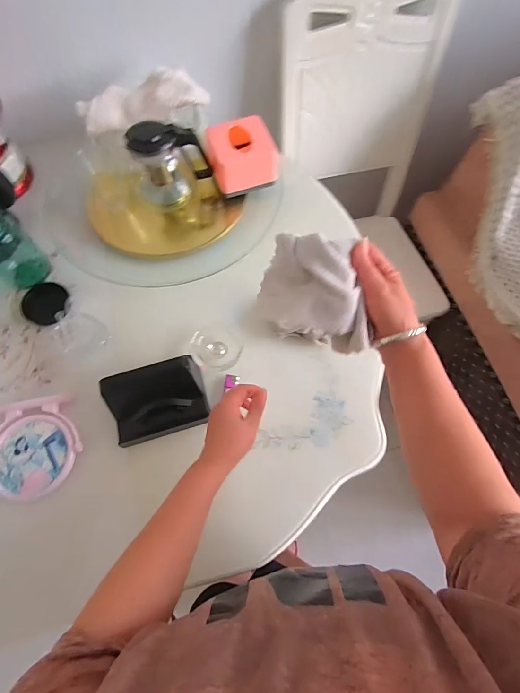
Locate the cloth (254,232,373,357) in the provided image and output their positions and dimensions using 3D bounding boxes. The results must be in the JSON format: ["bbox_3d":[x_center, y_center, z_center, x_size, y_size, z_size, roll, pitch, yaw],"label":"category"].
[{"bbox_3d":[0.057,-0.056,0.332,0.118,0.026,0.102,16,98,15],"label":"cloth"}]

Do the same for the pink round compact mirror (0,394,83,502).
[{"bbox_3d":[-0.341,0.149,0.493,0.135,0.031,0.143,-6,68,-2],"label":"pink round compact mirror"}]

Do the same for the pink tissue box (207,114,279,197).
[{"bbox_3d":[-0.037,-0.374,0.644,0.123,0.078,0.121,-19,69,-7],"label":"pink tissue box"}]

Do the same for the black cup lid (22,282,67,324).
[{"bbox_3d":[-0.384,-0.077,0.585,0.066,0.013,0.078,-6,68,-2],"label":"black cup lid"}]

